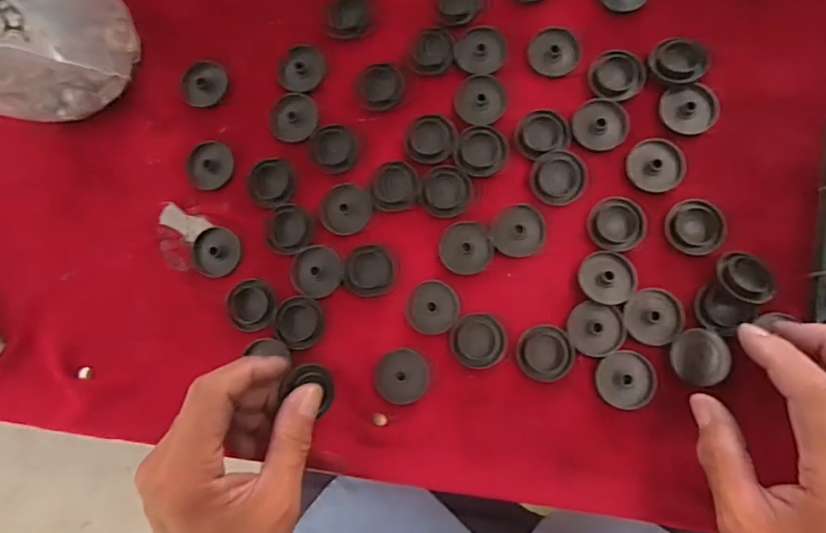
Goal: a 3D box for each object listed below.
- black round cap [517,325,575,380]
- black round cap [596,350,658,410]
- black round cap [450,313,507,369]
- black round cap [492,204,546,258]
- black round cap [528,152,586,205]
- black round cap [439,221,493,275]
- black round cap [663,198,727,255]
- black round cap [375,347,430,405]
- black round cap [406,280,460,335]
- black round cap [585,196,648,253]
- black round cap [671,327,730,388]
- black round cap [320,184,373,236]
[{"bbox_3d":[0.080,0.052,0.319,0.033,0.004,0.033,-1,83,6],"label":"black round cap"},{"bbox_3d":[0.126,0.067,0.311,0.033,0.004,0.033,-3,83,5],"label":"black round cap"},{"bbox_3d":[0.040,0.045,0.325,0.033,0.004,0.032,-1,83,6],"label":"black round cap"},{"bbox_3d":[0.066,-0.023,0.331,0.032,0.006,0.031,-1,83,6],"label":"black round cap"},{"bbox_3d":[0.090,-0.055,0.329,0.033,0.004,0.032,1,101,3],"label":"black round cap"},{"bbox_3d":[0.033,-0.012,0.331,0.031,0.004,0.032,-1,83,6],"label":"black round cap"},{"bbox_3d":[0.171,-0.024,0.319,0.034,0.004,0.032,-1,83,6],"label":"black round cap"},{"bbox_3d":[-0.007,0.067,0.326,0.032,0.004,0.033,-1,83,6],"label":"black round cap"},{"bbox_3d":[0.012,0.025,0.330,0.032,0.004,0.032,-1,83,6],"label":"black round cap"},{"bbox_3d":[0.125,-0.026,0.323,0.034,0.004,0.032,-4,83,5],"label":"black round cap"},{"bbox_3d":[0.167,0.052,0.307,0.032,0.004,0.032,-1,83,6],"label":"black round cap"},{"bbox_3d":[-0.043,-0.037,0.339,0.031,0.004,0.032,-1,83,6],"label":"black round cap"}]

